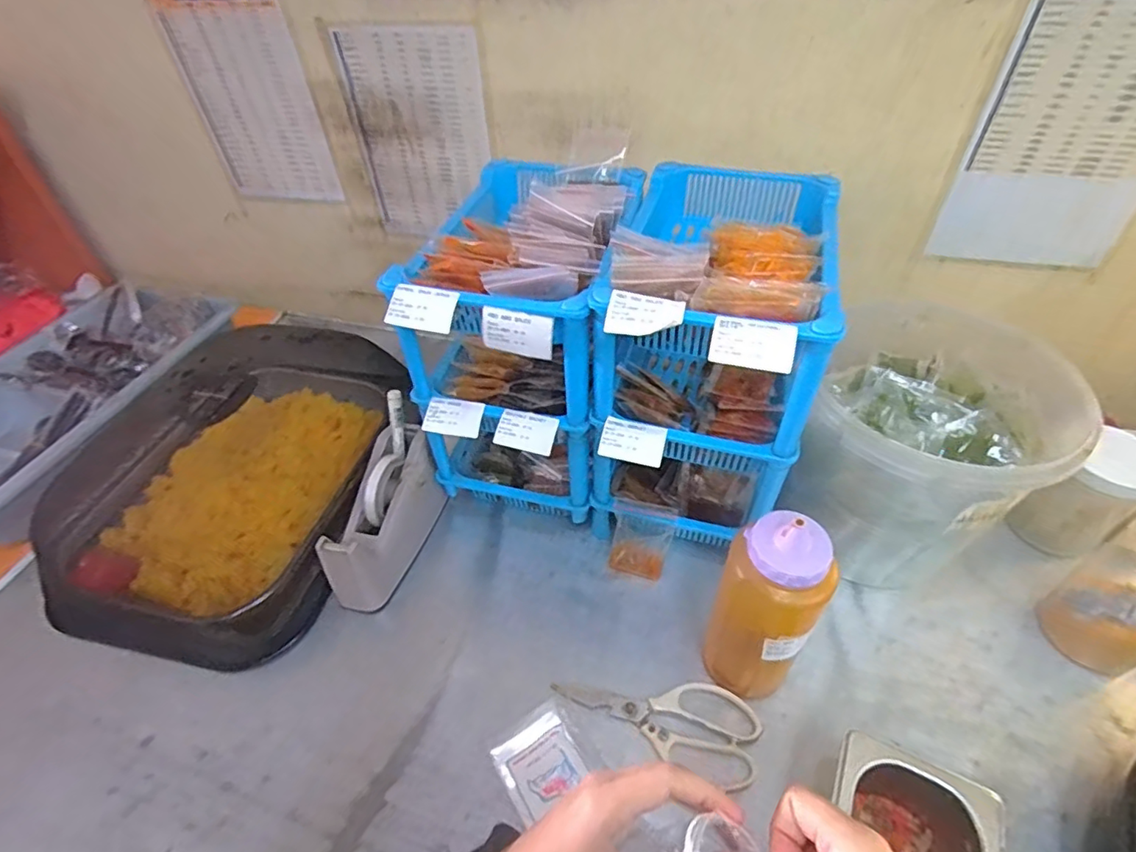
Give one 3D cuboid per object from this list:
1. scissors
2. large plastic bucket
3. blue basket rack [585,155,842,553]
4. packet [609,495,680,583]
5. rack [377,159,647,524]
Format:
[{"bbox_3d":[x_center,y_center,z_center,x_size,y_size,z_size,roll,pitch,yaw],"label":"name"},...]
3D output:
[{"bbox_3d":[0.086,0.274,0.549,0.191,0.016,0.078,17,49,19],"label":"scissors"},{"bbox_3d":[0.369,0.035,0.625,0.232,0.231,0.247,21,50,22],"label":"large plastic bucket"},{"bbox_3d":[0.152,-0.078,0.621,0.208,0.324,0.324,8,47,11],"label":"blue basket rack"},{"bbox_3d":[0.086,0.130,0.648,0.066,0.088,0.016,12,13,9],"label":"packet"},{"bbox_3d":[-0.037,-0.095,0.674,0.206,0.346,0.309,9,47,11],"label":"rack"}]

